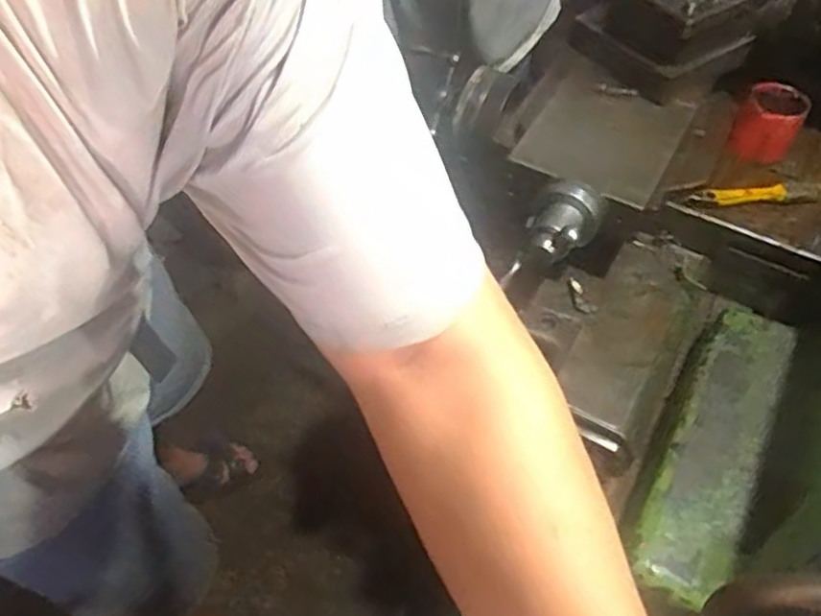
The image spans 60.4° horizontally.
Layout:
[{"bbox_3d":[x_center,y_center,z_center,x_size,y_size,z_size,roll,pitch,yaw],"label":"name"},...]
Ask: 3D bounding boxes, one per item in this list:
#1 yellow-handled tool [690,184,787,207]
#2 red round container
[{"bbox_3d":[0.342,-0.116,0.729,0.096,0.010,0.017,-3,51,-2],"label":"yellow-handled tool"},{"bbox_3d":[0.387,-0.200,0.768,0.064,0.059,0.067,27,56,20],"label":"red round container"}]

